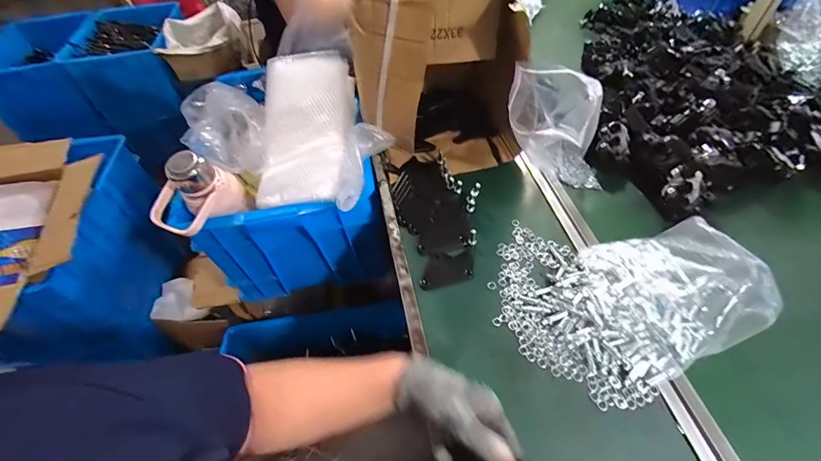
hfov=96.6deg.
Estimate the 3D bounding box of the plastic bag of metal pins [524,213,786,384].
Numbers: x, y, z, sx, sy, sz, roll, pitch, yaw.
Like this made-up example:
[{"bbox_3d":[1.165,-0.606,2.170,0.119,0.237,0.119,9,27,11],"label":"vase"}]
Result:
[{"bbox_3d":[0.313,0.080,0.485,0.269,0.082,0.190,-19,52,-10],"label":"plastic bag of metal pins"}]

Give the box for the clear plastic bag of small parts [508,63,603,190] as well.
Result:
[{"bbox_3d":[0.246,-0.147,0.601,0.118,0.267,0.117,-27,49,18],"label":"clear plastic bag of small parts"}]

